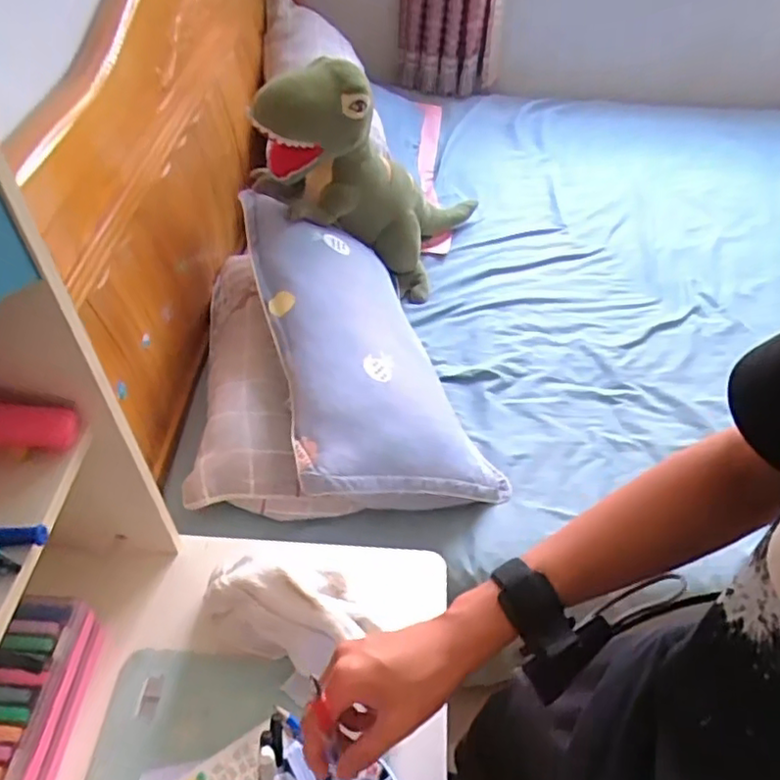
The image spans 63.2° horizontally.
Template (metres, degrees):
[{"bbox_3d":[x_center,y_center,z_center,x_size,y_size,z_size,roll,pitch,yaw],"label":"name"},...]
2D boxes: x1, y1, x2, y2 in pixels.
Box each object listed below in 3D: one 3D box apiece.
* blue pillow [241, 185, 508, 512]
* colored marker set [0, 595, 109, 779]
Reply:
[{"bbox_3d":[-0.033,-0.089,1.150,0.397,0.094,0.649,17,39,-39],"label":"blue pillow"},{"bbox_3d":[-0.323,0.293,0.580,0.071,0.072,0.187,4,49,2],"label":"colored marker set"}]

